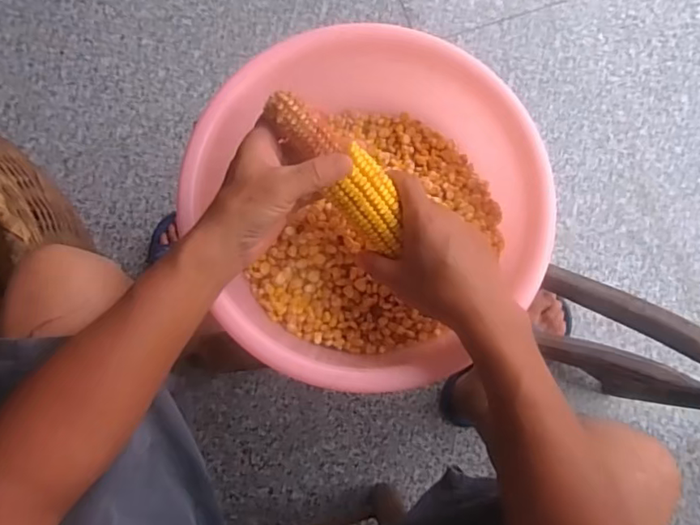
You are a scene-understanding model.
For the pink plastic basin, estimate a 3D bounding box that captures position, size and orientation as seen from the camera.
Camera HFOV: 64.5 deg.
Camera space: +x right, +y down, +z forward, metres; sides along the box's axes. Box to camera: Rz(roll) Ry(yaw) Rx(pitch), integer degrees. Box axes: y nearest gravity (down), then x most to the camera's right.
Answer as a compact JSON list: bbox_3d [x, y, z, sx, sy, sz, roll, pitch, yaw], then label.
[{"bbox_3d":[0.007,-0.049,0.523,0.295,0.103,0.306,0,84,-2],"label":"pink plastic basin"}]

